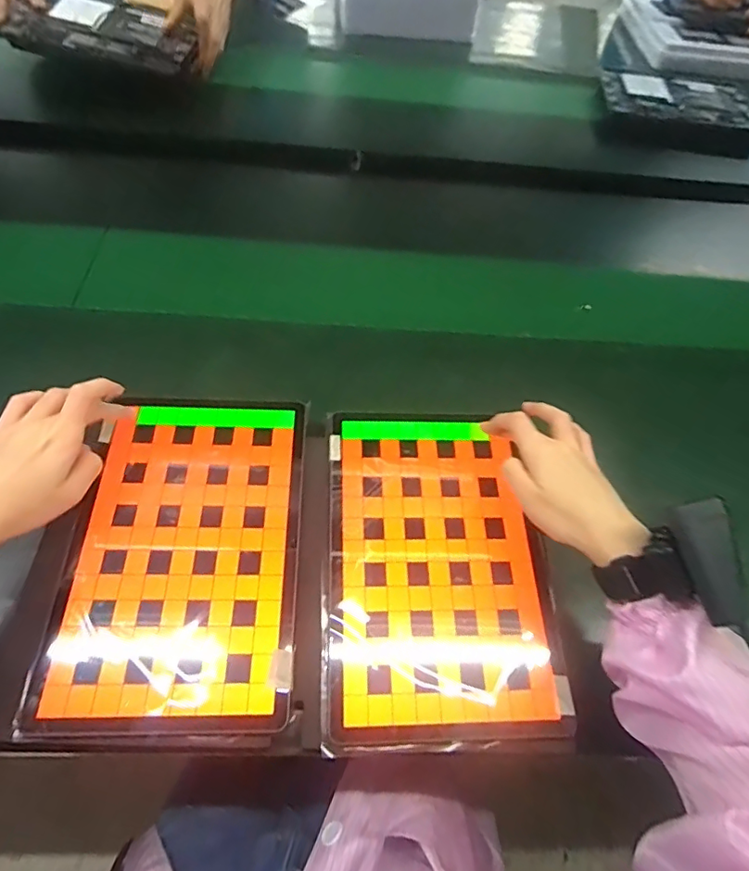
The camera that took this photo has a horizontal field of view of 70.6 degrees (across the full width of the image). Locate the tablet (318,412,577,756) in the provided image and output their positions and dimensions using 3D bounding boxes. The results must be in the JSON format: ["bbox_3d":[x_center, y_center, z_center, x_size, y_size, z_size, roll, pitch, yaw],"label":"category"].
[{"bbox_3d":[0.049,0.093,0.409,0.167,0.019,0.253,2,57,-4],"label":"tablet"}]

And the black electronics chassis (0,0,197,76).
[{"bbox_3d":[-0.395,-0.604,0.785,0.252,0.027,0.145,5,68,-9],"label":"black electronics chassis"}]

